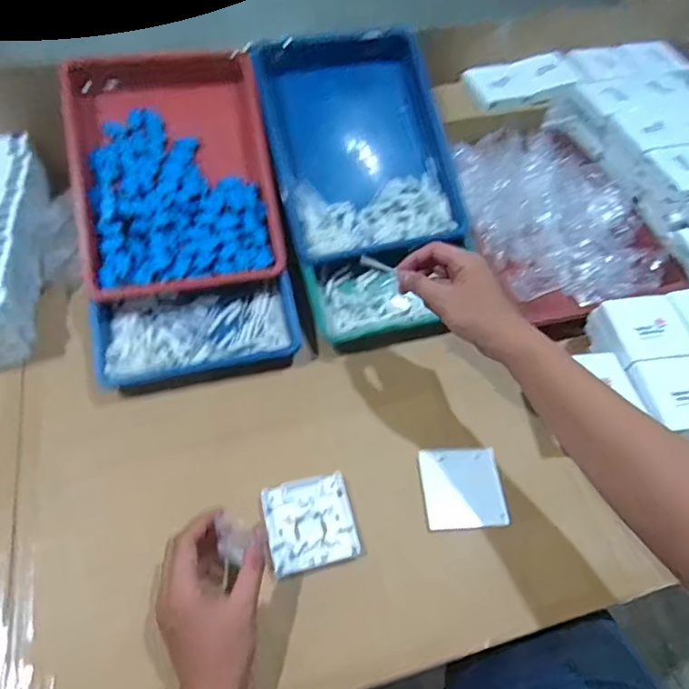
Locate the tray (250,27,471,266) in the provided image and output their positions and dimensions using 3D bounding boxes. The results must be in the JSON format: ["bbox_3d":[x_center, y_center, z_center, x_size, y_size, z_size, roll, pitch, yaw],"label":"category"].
[{"bbox_3d":[0.017,-0.278,0.728,0.241,0.080,0.320,-14,82,-10],"label":"tray"}]

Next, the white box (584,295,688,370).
[{"bbox_3d":[0.356,-0.005,0.630,0.089,0.068,0.089,-4,57,-7],"label":"white box"}]

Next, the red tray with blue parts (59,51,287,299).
[{"bbox_3d":[-0.219,-0.229,0.665,0.240,0.052,0.326,-10,79,-11],"label":"red tray with blue parts"}]

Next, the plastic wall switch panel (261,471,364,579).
[{"bbox_3d":[-0.036,0.188,0.544,0.089,0.026,0.088,-12,58,-12],"label":"plastic wall switch panel"}]

